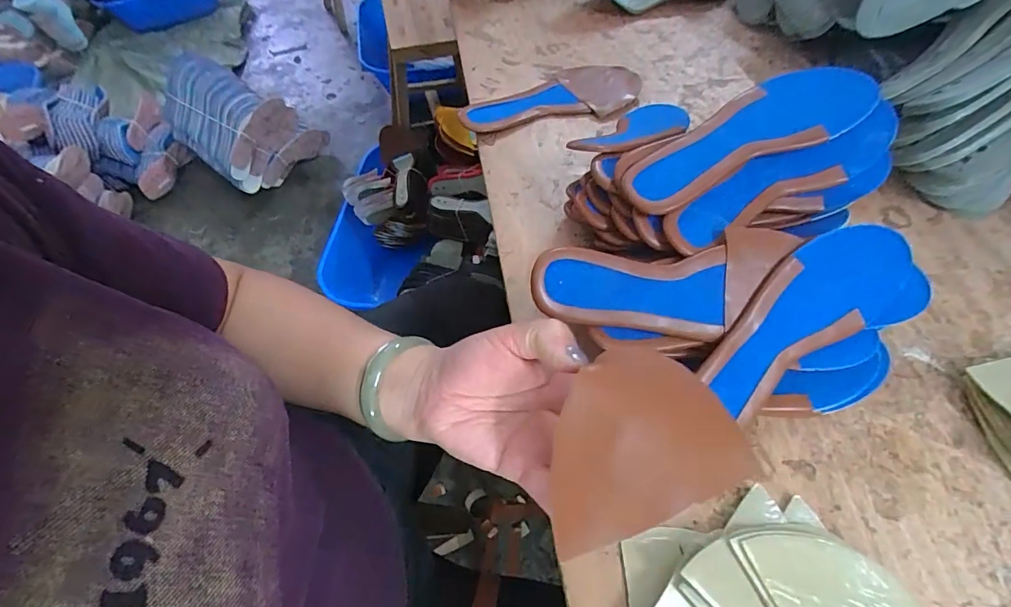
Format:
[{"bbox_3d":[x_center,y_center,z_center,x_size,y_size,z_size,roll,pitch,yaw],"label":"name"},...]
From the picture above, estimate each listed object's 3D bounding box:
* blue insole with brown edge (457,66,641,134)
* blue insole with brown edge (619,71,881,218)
[{"bbox_3d":[0.054,-0.257,0.566,0.222,0.015,0.098,-10,58,-5],"label":"blue insole with brown edge"},{"bbox_3d":[0.193,-0.137,0.372,0.211,0.010,0.068,-25,66,-2],"label":"blue insole with brown edge"}]

